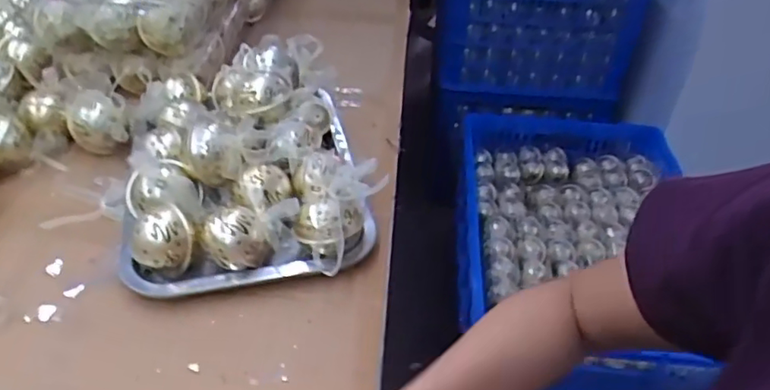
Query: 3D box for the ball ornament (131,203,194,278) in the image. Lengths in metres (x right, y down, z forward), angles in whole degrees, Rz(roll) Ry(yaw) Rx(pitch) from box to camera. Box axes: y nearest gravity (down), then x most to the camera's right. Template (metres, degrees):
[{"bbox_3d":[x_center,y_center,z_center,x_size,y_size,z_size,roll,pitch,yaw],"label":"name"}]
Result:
[{"bbox_3d":[-0.177,0.034,0.461,0.049,0.042,0.044,4,40,2],"label":"ball ornament"}]

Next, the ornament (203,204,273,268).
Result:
[{"bbox_3d":[-0.123,0.035,0.466,0.044,0.044,0.055,-24,47,-29],"label":"ornament"}]

